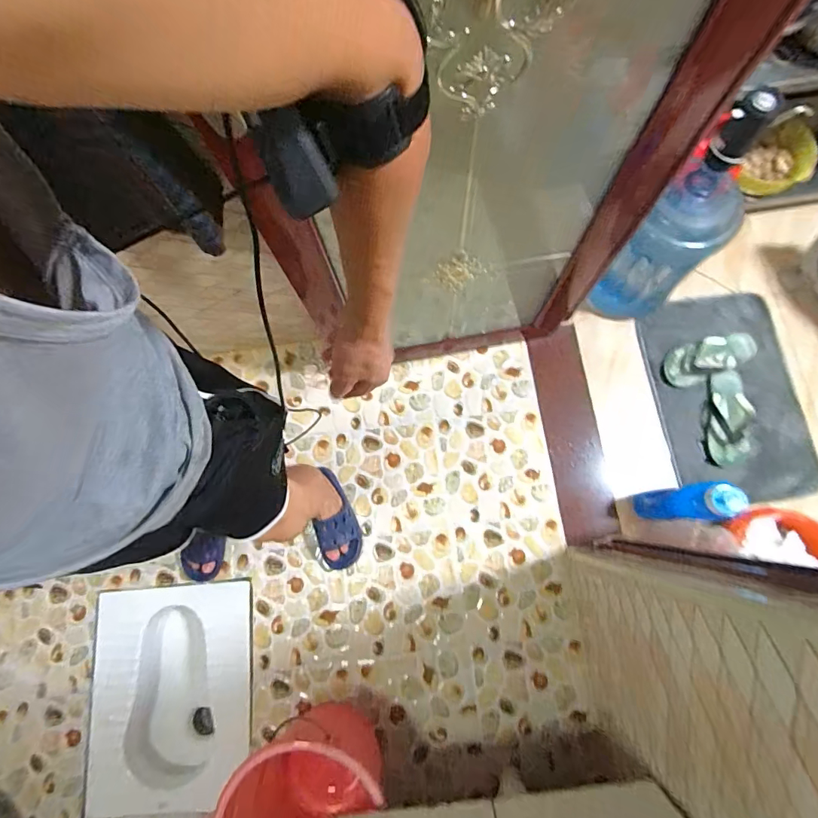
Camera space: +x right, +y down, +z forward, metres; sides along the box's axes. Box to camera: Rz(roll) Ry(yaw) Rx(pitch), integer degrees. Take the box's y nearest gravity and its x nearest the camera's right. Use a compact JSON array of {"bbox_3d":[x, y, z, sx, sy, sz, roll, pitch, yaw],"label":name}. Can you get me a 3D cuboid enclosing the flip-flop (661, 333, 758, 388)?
[{"bbox_3d":[0.859,-0.151,1.264,0.263,0.041,0.110,-24,76,-3],"label":"flip-flop"}]

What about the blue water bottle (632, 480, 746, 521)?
[{"bbox_3d":[0.640,0.227,1.047,0.061,0.273,0.085,-2,76,-28],"label":"blue water bottle"}]

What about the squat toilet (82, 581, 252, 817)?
[{"bbox_3d":[-0.610,0.753,1.209,0.405,0.183,0.515,-5,76,2],"label":"squat toilet"}]

